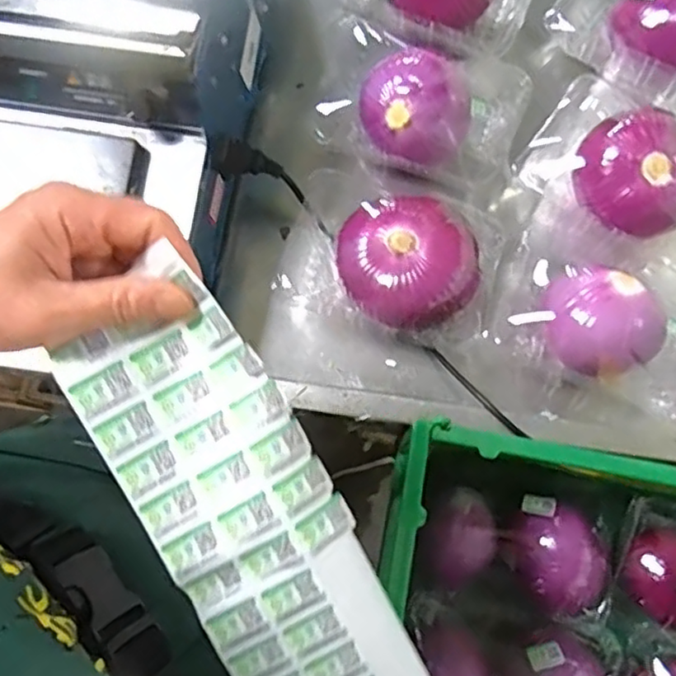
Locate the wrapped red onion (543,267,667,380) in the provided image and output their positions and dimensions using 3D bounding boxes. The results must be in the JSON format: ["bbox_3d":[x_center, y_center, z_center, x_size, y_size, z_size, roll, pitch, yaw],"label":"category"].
[{"bbox_3d":[0.208,-0.013,0.518,0.092,0.069,0.077,36,81,8],"label":"wrapped red onion"}]

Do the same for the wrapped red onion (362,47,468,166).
[{"bbox_3d":[0.066,-0.195,0.568,0.092,0.086,0.081,5,78,2],"label":"wrapped red onion"}]

